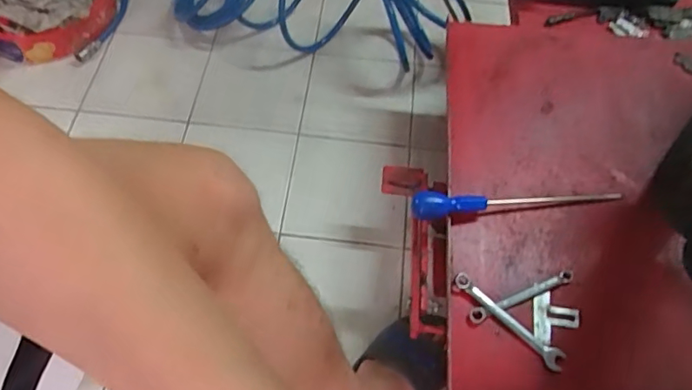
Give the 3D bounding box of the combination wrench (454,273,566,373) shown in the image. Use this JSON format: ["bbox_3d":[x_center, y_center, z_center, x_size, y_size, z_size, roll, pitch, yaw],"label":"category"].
[{"bbox_3d":[0.184,0.140,0.598,0.022,0.013,0.144,-40,69,-21],"label":"combination wrench"}]

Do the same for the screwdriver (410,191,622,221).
[{"bbox_3d":[0.215,0.002,0.663,0.268,0.033,0.029,-6,61,-6],"label":"screwdriver"}]

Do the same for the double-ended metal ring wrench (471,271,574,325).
[{"bbox_3d":[0.206,0.118,0.616,0.135,0.005,0.017,-19,63,-13],"label":"double-ended metal ring wrench"}]

